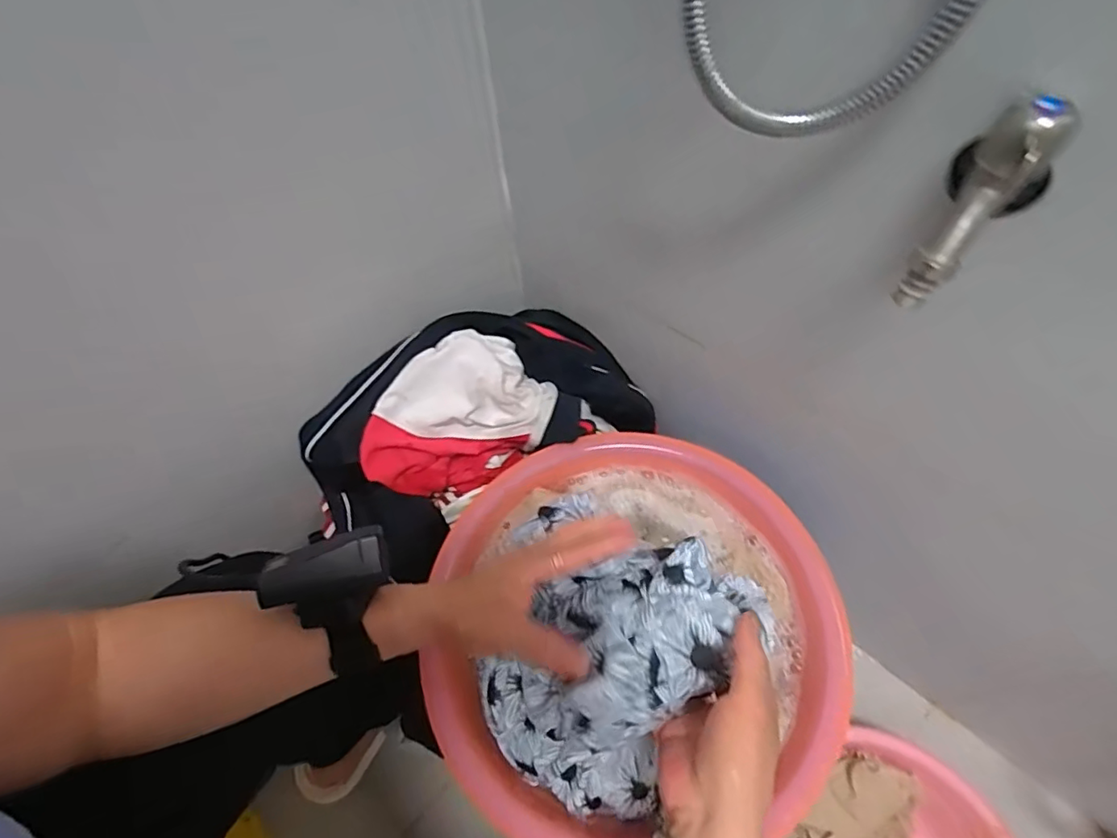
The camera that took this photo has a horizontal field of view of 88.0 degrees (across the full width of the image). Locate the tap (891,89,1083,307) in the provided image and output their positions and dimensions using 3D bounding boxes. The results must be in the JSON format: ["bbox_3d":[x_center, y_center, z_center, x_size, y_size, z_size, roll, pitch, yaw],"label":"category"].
[{"bbox_3d":[0.202,-0.102,0.285,0.039,0.098,0.052,39,32,22],"label":"tap"}]

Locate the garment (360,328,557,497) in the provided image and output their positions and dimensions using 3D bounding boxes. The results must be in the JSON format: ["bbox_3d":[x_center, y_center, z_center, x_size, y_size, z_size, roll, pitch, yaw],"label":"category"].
[{"bbox_3d":[-0.103,-0.008,0.574,0.191,0.097,0.125,-23,61,-10],"label":"garment"}]

